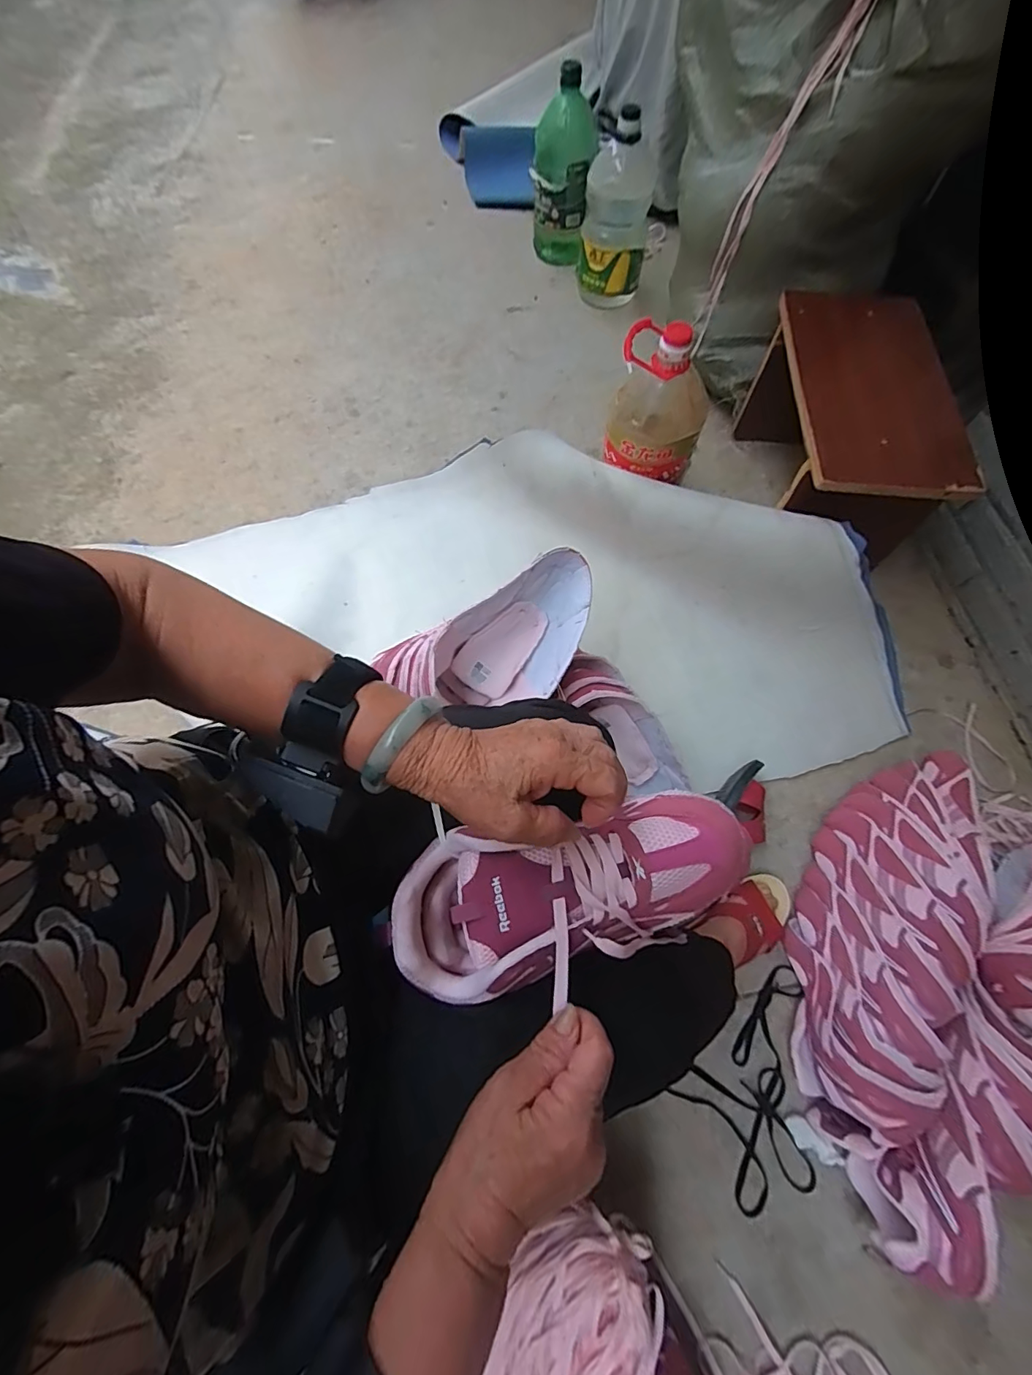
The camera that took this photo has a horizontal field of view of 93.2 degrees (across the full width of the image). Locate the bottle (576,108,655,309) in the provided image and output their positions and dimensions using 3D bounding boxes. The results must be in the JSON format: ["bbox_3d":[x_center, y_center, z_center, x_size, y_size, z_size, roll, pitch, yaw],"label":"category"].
[{"bbox_3d":[0.240,-1.133,1.189,0.145,0.307,0.126,-10,68,-2],"label":"bottle"}]

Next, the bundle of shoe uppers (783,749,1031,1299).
[{"bbox_3d":[0.554,0.351,0.625,0.327,0.190,0.611,33,73,14],"label":"bundle of shoe uppers"}]

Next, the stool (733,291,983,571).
[{"bbox_3d":[0.593,-0.441,0.899,0.271,0.244,0.471,6,67,1],"label":"stool"}]

